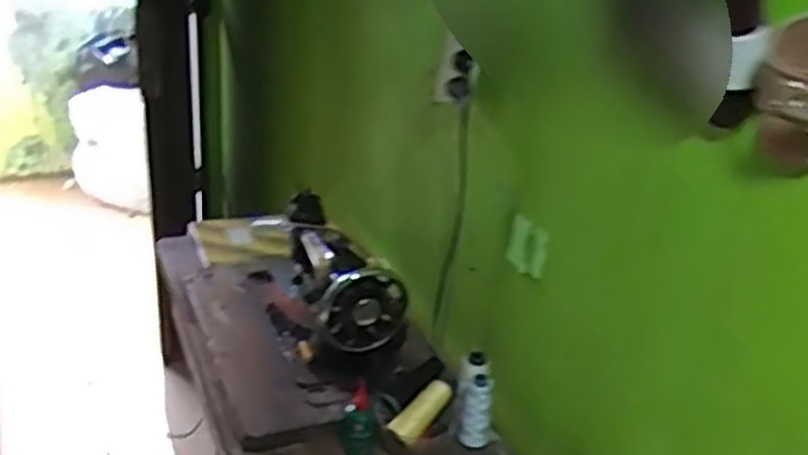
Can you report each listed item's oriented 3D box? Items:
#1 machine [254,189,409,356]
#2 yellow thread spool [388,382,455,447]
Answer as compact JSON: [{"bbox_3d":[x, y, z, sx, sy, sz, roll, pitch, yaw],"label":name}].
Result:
[{"bbox_3d":[-0.124,0.097,1.383,0.151,0.225,0.365,-4,27,-19],"label":"machine"},{"bbox_3d":[0.029,0.271,1.177,0.036,0.035,0.119,26,52,36],"label":"yellow thread spool"}]

